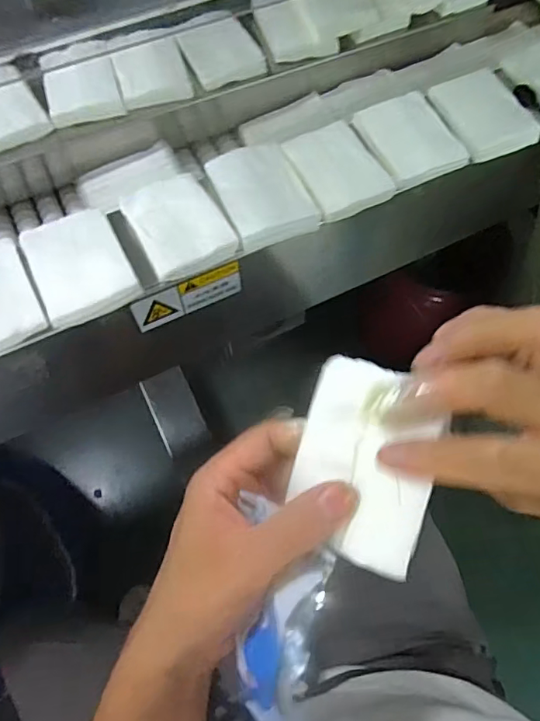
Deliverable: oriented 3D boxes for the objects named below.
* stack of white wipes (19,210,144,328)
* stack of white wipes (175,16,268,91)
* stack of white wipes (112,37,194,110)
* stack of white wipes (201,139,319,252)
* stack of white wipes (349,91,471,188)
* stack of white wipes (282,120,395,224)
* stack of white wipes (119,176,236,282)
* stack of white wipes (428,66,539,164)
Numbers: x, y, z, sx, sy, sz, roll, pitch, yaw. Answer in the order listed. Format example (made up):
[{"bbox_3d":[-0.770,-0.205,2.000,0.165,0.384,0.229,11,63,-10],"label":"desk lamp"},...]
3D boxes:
[{"bbox_3d":[-0.163,-0.084,0.435,0.075,0.012,0.101,-26,69,-12],"label":"stack of white wipes"},{"bbox_3d":[-0.052,-0.330,0.551,0.076,0.014,0.085,-25,68,-12],"label":"stack of white wipes"},{"bbox_3d":[-0.125,-0.303,0.540,0.071,0.018,0.075,-16,67,-8],"label":"stack of white wipes"},{"bbox_3d":[-0.007,-0.155,0.468,0.076,0.018,0.101,-20,68,-10],"label":"stack of white wipes"},{"bbox_3d":[0.134,-0.217,0.490,0.080,0.016,0.105,-21,68,-10],"label":"stack of white wipes"},{"bbox_3d":[0.063,-0.179,0.476,0.075,0.010,0.101,-22,68,-11],"label":"stack of white wipes"},{"bbox_3d":[-0.082,-0.121,0.452,0.072,0.023,0.091,-26,69,-12],"label":"stack of white wipes"},{"bbox_3d":[0.210,-0.247,0.507,0.075,0.015,0.105,-17,67,-9],"label":"stack of white wipes"}]

